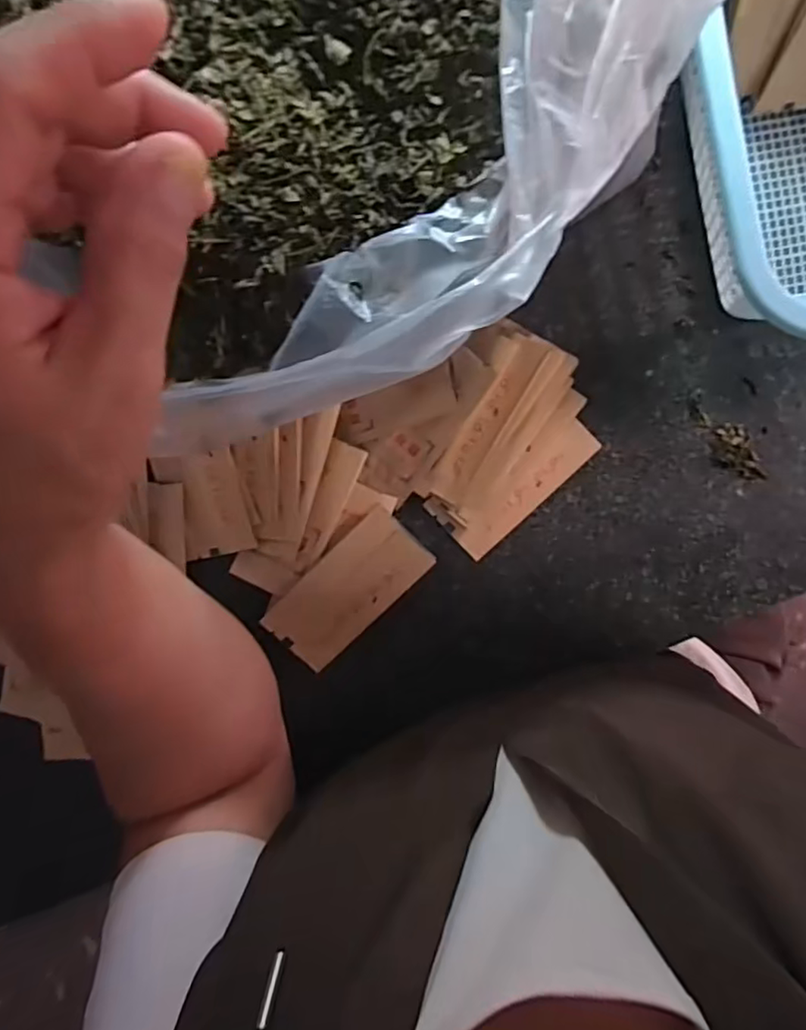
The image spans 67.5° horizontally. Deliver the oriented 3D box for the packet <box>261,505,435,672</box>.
[{"bbox_3d":[-0.035,0.049,0.387,0.051,0.005,0.108,45,101,-3],"label":"packet"}]

